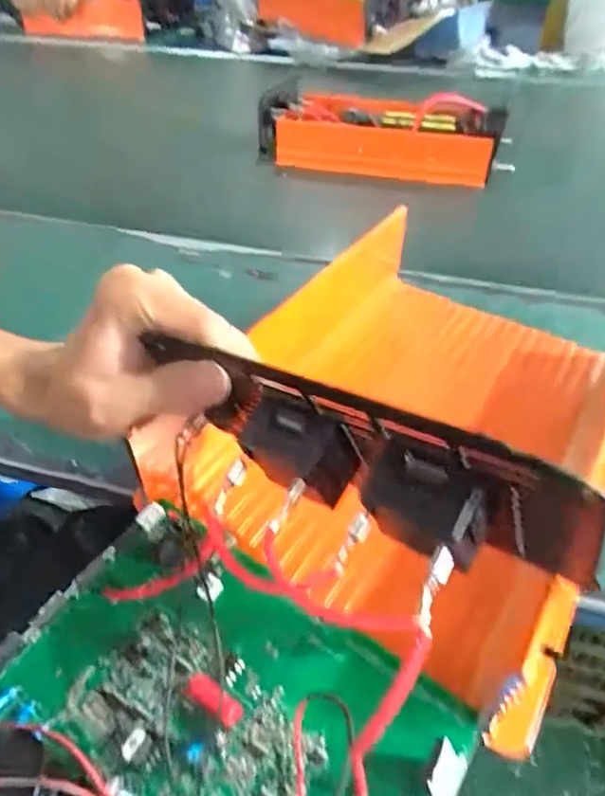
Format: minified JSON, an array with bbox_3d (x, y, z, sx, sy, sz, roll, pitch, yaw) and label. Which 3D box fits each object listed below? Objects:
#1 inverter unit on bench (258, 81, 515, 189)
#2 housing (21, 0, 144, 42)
[{"bbox_3d":[0.093,-0.336,0.687,0.305,0.070,0.122,12,45,9],"label":"inverter unit on bench"},{"bbox_3d":[-0.502,-0.834,1.172,0.328,0.097,0.047,21,47,17],"label":"housing"}]

